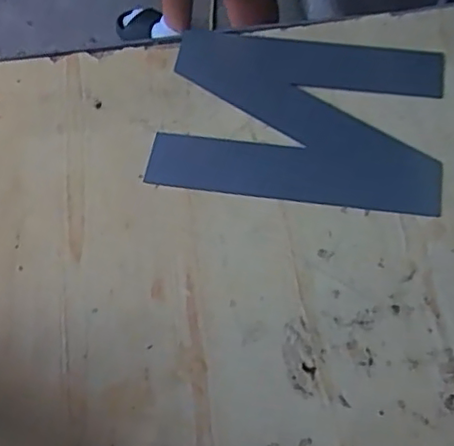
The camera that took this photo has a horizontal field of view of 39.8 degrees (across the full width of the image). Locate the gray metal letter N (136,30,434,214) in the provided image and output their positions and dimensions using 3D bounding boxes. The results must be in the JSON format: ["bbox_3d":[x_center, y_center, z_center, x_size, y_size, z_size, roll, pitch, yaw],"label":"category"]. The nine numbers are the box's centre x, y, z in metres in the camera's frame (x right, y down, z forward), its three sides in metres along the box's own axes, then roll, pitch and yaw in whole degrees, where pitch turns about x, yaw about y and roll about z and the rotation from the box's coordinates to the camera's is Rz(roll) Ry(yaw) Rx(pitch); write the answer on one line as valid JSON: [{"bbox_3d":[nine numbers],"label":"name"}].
[{"bbox_3d":[0.065,-0.098,0.565,0.243,0.006,0.179,7,60,8],"label":"gray metal letter N"}]

